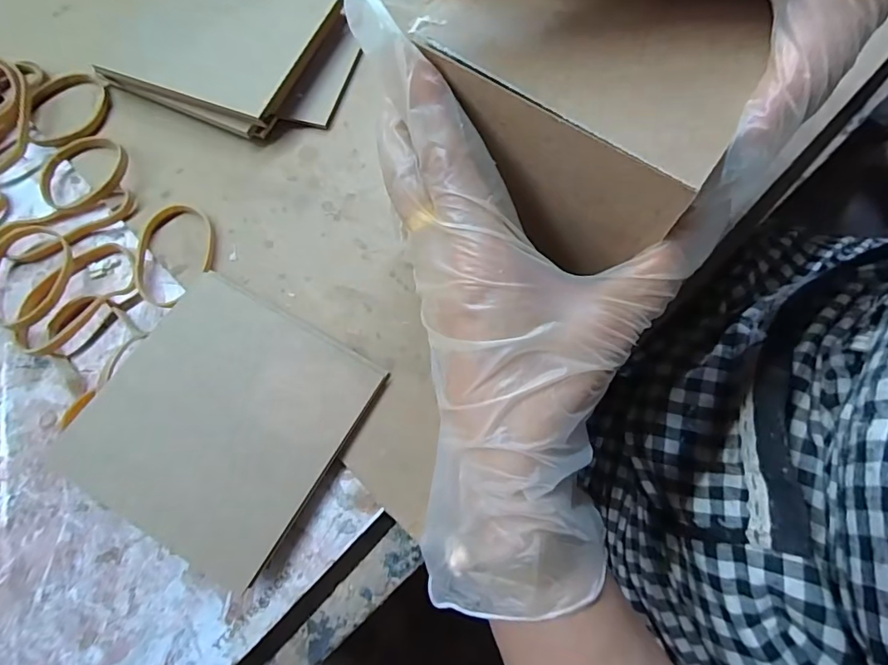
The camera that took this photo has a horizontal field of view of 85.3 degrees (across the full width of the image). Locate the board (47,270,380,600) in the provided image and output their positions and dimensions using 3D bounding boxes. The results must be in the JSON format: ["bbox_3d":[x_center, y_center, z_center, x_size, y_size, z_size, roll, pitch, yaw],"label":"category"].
[{"bbox_3d":[-0.098,0.037,0.217,0.104,0.004,0.106,30,70,6],"label":"board"}]

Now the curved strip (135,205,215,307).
[{"bbox_3d":[-0.142,-0.041,0.253,0.042,0.008,0.052,35,75,10],"label":"curved strip"}]

